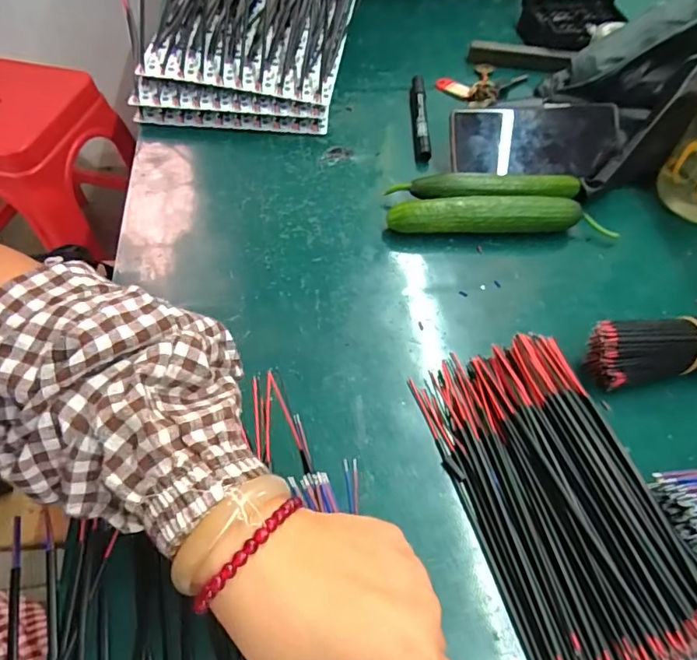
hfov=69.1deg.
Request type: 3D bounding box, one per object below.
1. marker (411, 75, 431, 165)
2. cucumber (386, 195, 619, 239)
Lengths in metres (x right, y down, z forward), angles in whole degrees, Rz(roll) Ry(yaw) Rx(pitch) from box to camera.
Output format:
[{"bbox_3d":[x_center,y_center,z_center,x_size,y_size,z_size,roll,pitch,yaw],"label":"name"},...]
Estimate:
[{"bbox_3d":[0.077,-0.234,0.548,0.016,0.013,0.135,2,55,-2],"label":"marker"},{"bbox_3d":[0.136,-0.100,0.452,0.199,0.032,0.027,-1,55,-4],"label":"cucumber"}]

